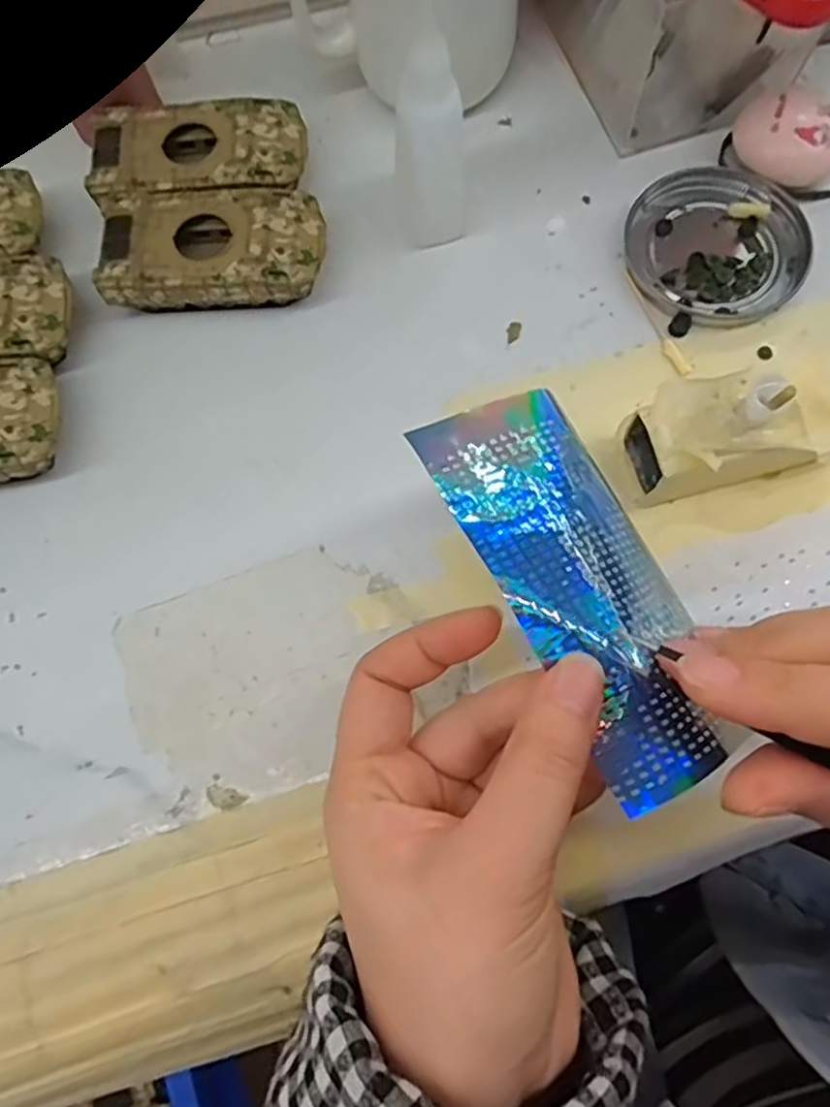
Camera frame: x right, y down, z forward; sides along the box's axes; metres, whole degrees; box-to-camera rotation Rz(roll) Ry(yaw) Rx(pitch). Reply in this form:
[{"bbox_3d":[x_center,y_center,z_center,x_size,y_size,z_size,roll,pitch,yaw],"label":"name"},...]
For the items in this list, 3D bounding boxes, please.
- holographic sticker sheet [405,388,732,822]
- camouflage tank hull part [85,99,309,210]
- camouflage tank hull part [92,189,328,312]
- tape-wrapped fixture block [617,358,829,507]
[{"bbox_3d":[0.047,0.007,0.196,0.051,0.020,0.119,-24,72,-5],"label":"holographic sticker sheet"},{"bbox_3d":[-0.098,-0.183,0.322,0.096,0.021,0.057,-5,74,1],"label":"camouflage tank hull part"},{"bbox_3d":[-0.088,-0.133,0.308,0.094,0.023,0.050,-3,74,1],"label":"camouflage tank hull part"},{"bbox_3d":[0.124,-0.049,0.264,0.083,0.044,0.043,-12,74,-1],"label":"tape-wrapped fixture block"}]

